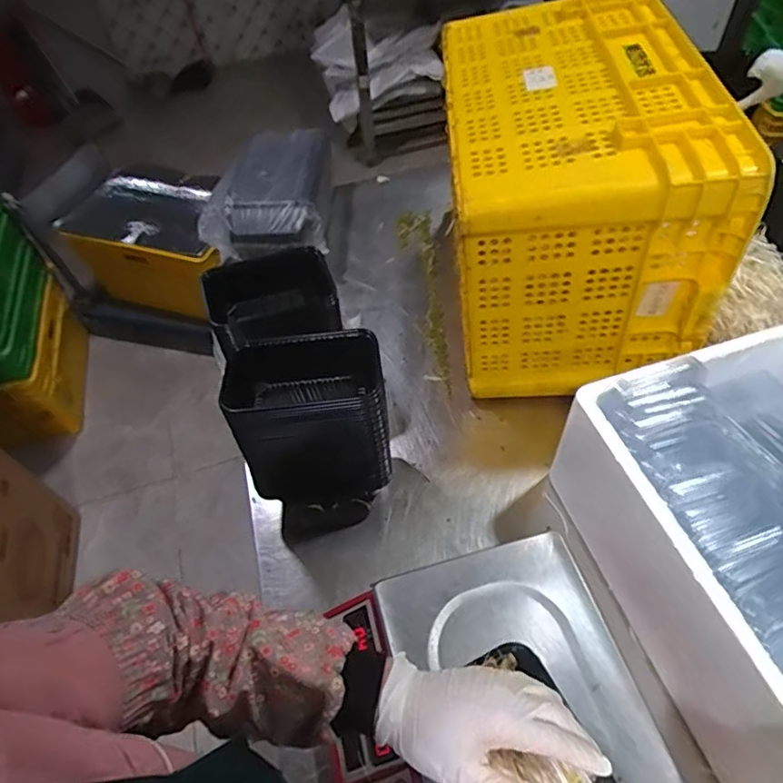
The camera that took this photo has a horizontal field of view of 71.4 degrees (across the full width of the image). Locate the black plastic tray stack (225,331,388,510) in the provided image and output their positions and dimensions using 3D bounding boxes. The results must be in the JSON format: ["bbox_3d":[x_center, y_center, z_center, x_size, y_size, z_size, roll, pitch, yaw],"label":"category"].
[{"bbox_3d":[-0.099,0.053,0.718,0.176,0.222,0.145,-12,53,-5],"label":"black plastic tray stack"}]

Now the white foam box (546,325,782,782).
[{"bbox_3d":[0.427,0.191,0.573,0.309,0.190,0.467,-15,52,-9],"label":"white foam box"}]

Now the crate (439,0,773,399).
[{"bbox_3d":[0.240,-0.304,0.840,0.317,0.372,0.524,-1,53,4],"label":"crate"}]

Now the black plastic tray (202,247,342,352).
[{"bbox_3d":[-0.171,-0.133,0.799,0.179,0.077,0.117,-18,54,-9],"label":"black plastic tray"}]

